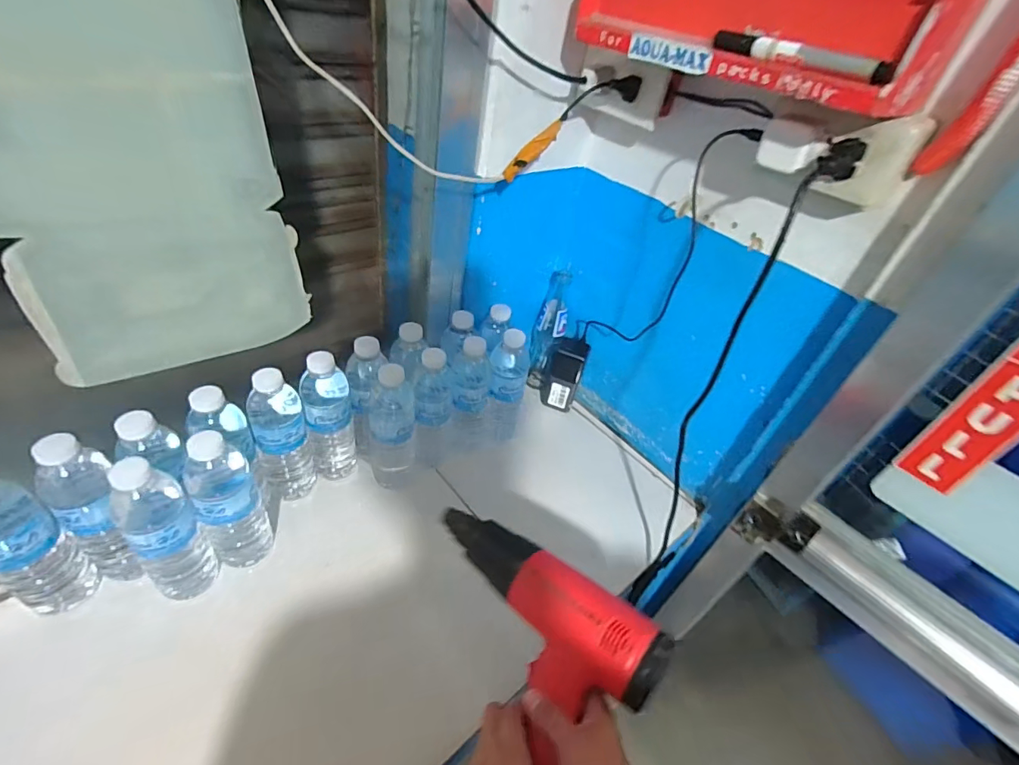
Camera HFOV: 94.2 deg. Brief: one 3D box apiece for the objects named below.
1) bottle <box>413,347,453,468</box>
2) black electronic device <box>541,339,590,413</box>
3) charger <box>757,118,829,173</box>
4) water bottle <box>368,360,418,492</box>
[{"bbox_3d":[-0.111,0.044,0.688,0.053,0.216,0.061,-1,35,-8],"label":"bottle"},{"bbox_3d":[0.097,-0.010,0.850,0.071,0.137,0.043,8,35,6],"label":"black electronic device"},{"bbox_3d":[0.271,-0.226,0.452,0.040,0.039,0.044,-14,39,-24],"label":"charger"},{"bbox_3d":[-0.159,0.067,0.646,0.063,0.211,0.064,-7,36,-16],"label":"water bottle"}]

